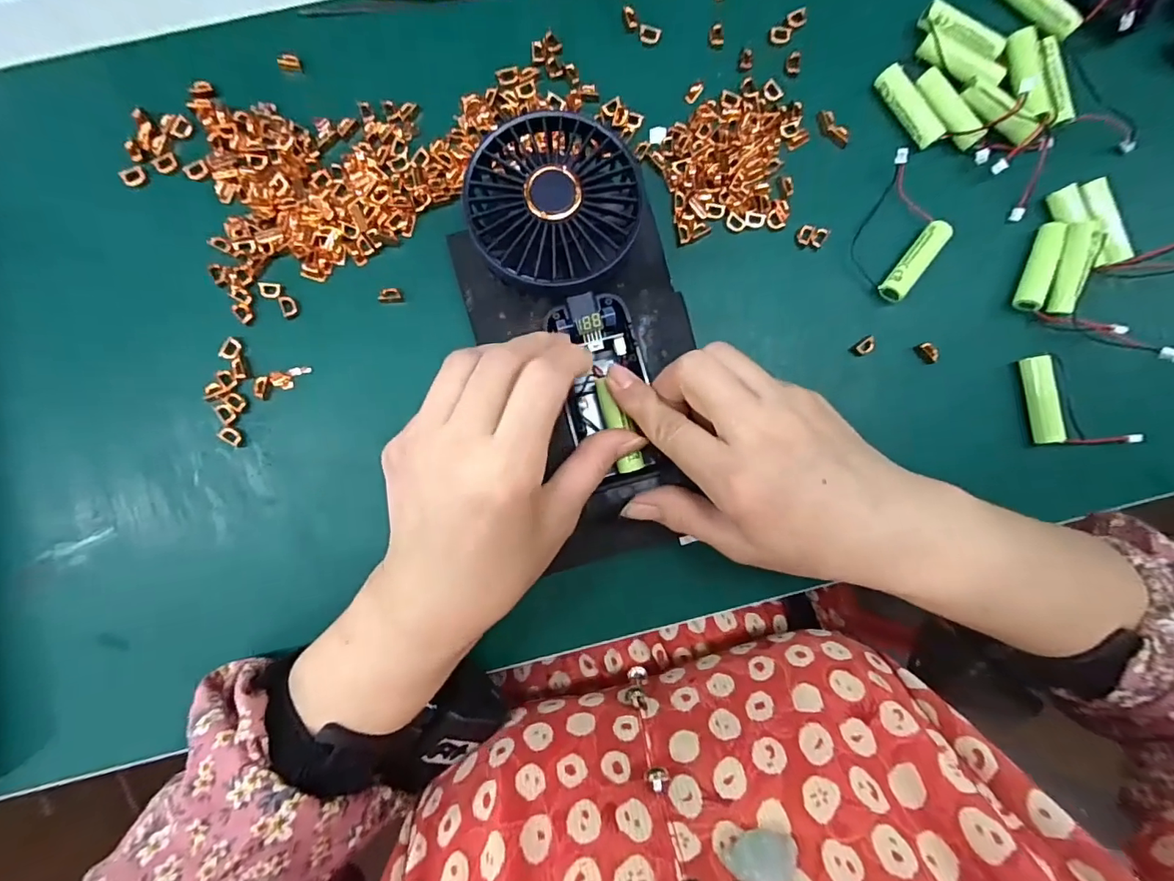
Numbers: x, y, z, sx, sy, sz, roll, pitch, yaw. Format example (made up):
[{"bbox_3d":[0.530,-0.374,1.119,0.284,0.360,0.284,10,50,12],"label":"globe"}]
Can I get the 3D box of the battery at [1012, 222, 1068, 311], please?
[{"bbox_3d":[0.257,-0.098,0.293,0.012,0.011,0.051,23,87,1],"label":"battery"}]

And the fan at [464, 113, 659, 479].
[{"bbox_3d":[-0.004,-0.070,0.269,0.080,0.034,0.177,-15,96,-2],"label":"fan"}]

